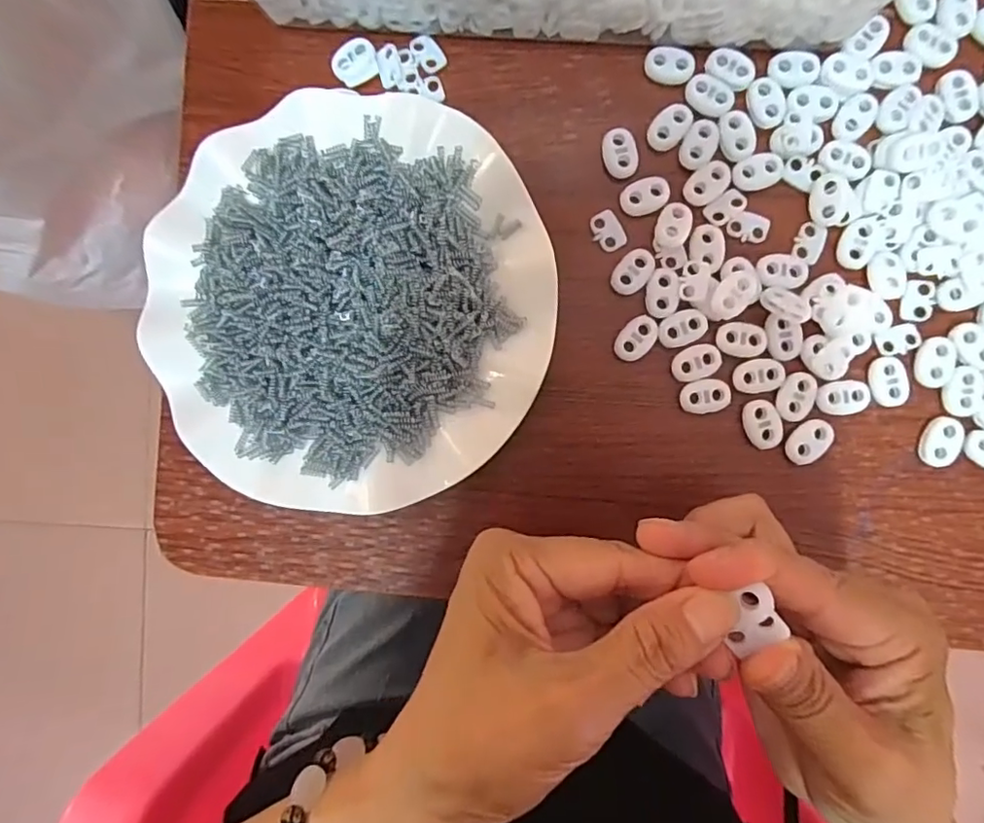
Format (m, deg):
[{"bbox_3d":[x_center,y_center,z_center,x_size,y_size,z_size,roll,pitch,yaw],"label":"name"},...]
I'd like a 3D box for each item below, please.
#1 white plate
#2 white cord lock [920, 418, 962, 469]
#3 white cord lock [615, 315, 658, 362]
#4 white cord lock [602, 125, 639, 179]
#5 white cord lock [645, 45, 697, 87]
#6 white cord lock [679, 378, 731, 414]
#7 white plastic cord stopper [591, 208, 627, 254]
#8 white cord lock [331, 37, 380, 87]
[{"bbox_3d":[-0.064,-0.049,0.264,0.177,0.028,0.184,-25,90,5],"label":"white plate"},{"bbox_3d":[0.203,0.014,0.256,0.014,0.006,0.022,16,94,4],"label":"white cord lock"},{"bbox_3d":[0.068,-0.034,0.266,0.015,0.004,0.023,36,95,2],"label":"white cord lock"},{"bbox_3d":[0.060,-0.122,0.266,0.016,0.004,0.023,-9,92,5],"label":"white cord lock"},{"bbox_3d":[0.083,-0.162,0.262,0.022,0.004,0.015,14,94,4],"label":"white cord lock"},{"bbox_3d":[0.099,-0.007,0.264,0.022,0.005,0.016,-9,92,5],"label":"white cord lock"},{"bbox_3d":[0.055,-0.086,0.267,0.014,0.004,0.019,-31,90,5],"label":"white plastic cord stopper"},{"bbox_3d":[-0.066,-0.170,0.273,0.021,0.004,0.018,-26,90,5],"label":"white cord lock"}]

